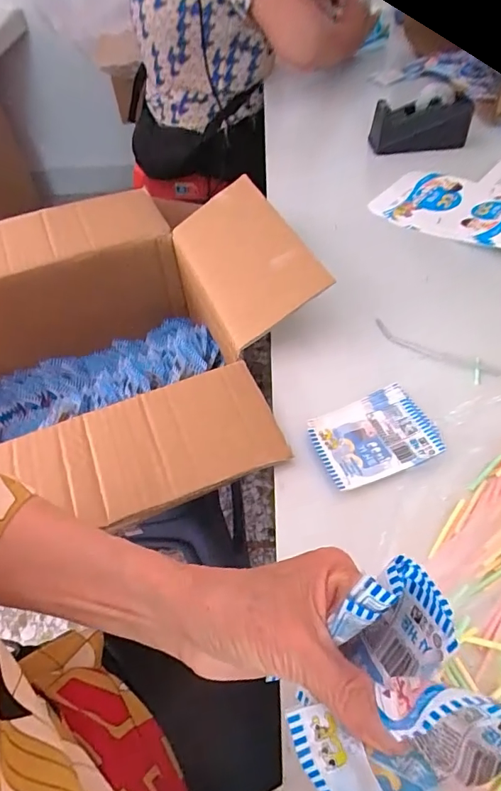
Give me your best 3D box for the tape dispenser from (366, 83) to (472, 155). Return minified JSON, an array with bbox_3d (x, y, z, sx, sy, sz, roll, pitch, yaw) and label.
[{"bbox_3d":[0.264,-0.425,0.723,0.145,0.072,0.064,9,52,11],"label":"tape dispenser"}]

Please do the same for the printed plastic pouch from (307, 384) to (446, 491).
[{"bbox_3d":[0.109,0.036,0.417,0.102,0.009,0.080,-18,52,-11],"label":"printed plastic pouch"}]

